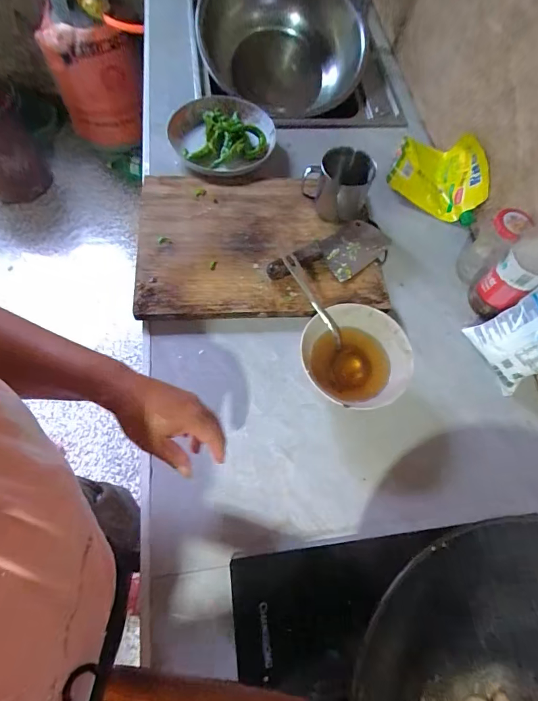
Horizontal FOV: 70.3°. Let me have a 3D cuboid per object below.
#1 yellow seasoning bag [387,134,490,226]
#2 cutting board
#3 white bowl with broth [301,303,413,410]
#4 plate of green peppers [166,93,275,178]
[{"bbox_3d":[0.312,-0.320,0.697,0.168,0.105,0.099,28,66,8],"label":"yellow seasoning bag"},{"bbox_3d":[-0.018,-0.177,0.639,0.396,0.029,0.281,1,66,-1],"label":"cutting board"},{"bbox_3d":[0.118,0.011,0.536,0.142,0.075,0.124,33,67,10],"label":"white bowl with broth"},{"bbox_3d":[-0.096,-0.413,0.748,0.200,0.053,0.201,1,66,-2],"label":"plate of green peppers"}]

